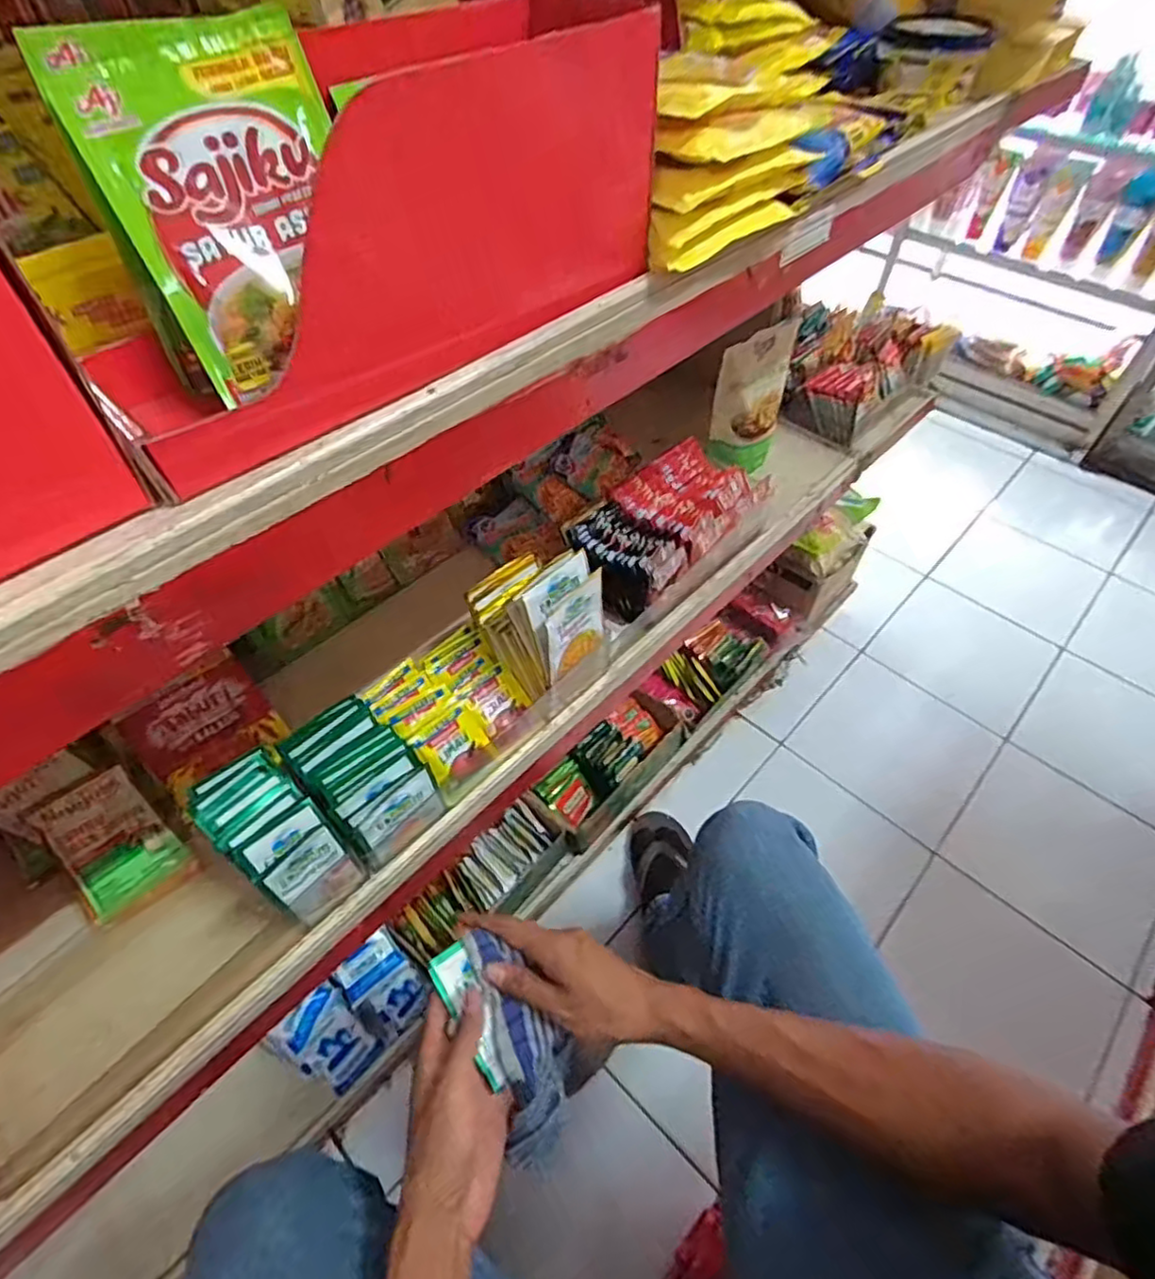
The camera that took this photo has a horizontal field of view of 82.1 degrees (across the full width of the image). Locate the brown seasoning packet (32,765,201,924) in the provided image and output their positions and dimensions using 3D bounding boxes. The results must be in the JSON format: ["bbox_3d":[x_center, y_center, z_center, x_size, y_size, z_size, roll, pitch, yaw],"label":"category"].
[{"bbox_3d":[-0.404,0.176,0.580,0.129,0.015,0.077,46,51,15],"label":"brown seasoning packet"}]

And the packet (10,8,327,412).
[{"bbox_3d":[-0.152,-0.196,0.301,0.102,0.145,0.008,-28,21,-17],"label":"packet"}]

